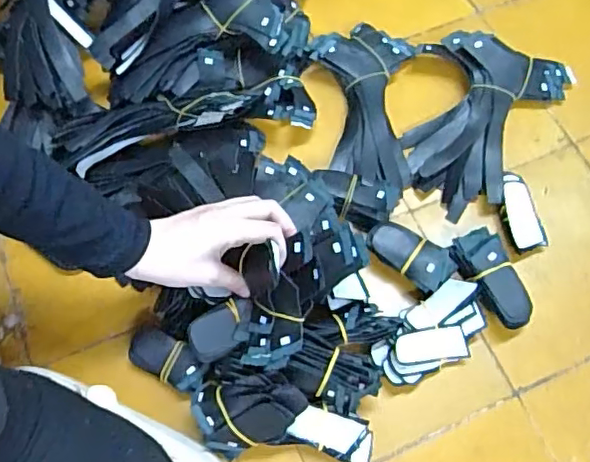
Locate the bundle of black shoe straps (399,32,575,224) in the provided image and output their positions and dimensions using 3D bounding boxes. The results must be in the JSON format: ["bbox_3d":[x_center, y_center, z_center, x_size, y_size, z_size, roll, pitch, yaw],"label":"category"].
[{"bbox_3d":[0.187,-0.136,0.621,0.157,0.034,0.213,35,71,13],"label":"bundle of black shoe straps"}]

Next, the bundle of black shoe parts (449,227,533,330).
[{"bbox_3d":[0.186,0.048,0.551,0.045,0.032,0.099,-21,69,-9],"label":"bundle of black shoe parts"}]

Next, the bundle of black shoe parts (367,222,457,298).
[{"bbox_3d":[0.111,0.023,0.561,0.082,0.028,0.044,42,73,15],"label":"bundle of black shoe parts"}]

